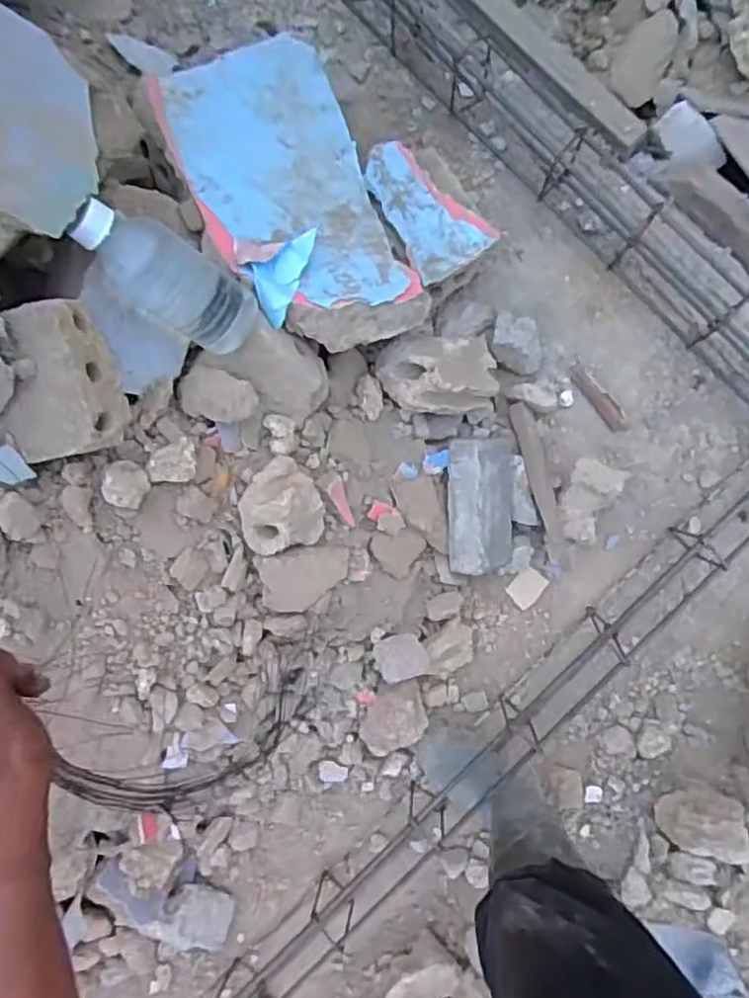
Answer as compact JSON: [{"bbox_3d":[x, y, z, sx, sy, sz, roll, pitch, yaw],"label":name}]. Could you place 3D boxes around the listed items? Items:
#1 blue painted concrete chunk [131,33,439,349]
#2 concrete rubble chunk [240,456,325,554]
[{"bbox_3d":[-0.140,-0.458,1.004,0.308,0.090,0.528,-14,75,-26],"label":"blue painted concrete chunk"},{"bbox_3d":[-0.128,0.008,0.924,0.108,0.069,0.123,-16,86,-2],"label":"concrete rubble chunk"}]

